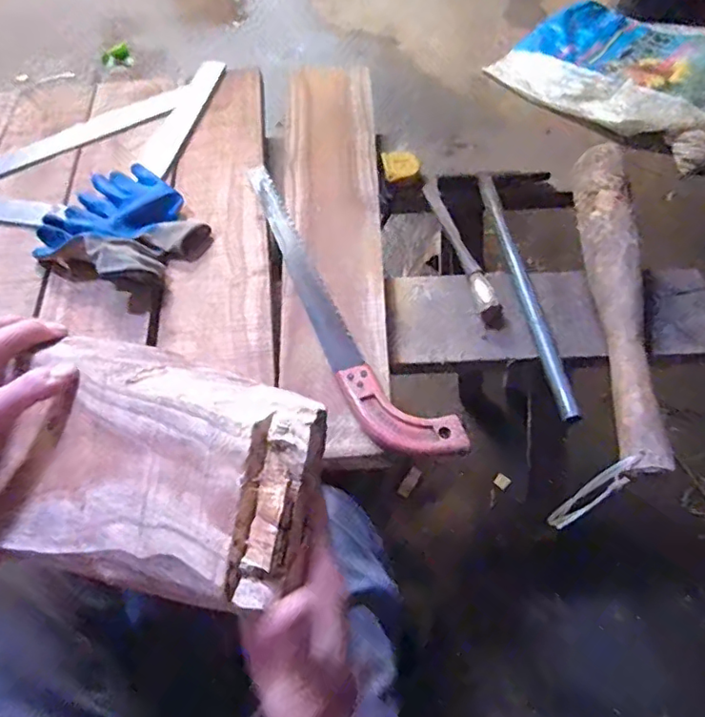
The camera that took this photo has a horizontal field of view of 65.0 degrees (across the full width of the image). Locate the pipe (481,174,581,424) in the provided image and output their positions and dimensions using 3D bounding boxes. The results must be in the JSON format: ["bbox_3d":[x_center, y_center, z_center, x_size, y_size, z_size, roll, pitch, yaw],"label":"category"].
[{"bbox_3d":[0.211,-0.098,0.692,0.020,0.017,0.394,-6,58,-1],"label":"pipe"}]

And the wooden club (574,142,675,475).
[{"bbox_3d":[0.307,-0.088,0.648,0.063,0.050,0.460,6,58,7],"label":"wooden club"}]

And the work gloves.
[{"bbox_3d":[-0.286,-0.170,0.692,0.189,0.054,0.176,25,62,17],"label":"work gloves"}]

